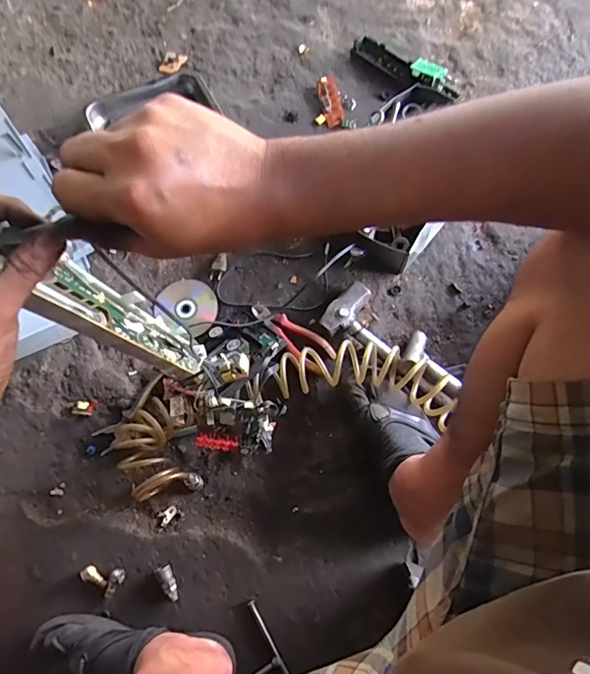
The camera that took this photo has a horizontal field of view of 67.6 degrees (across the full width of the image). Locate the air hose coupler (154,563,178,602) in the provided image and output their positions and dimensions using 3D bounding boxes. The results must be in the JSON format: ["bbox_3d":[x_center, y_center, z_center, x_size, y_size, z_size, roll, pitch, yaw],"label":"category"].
[{"bbox_3d":[-0.190,0.369,0.663,0.025,0.019,0.053,-31,75,-10],"label":"air hose coupler"}]

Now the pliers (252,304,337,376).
[{"bbox_3d":[-0.005,-0.005,0.788,0.175,0.026,0.055,42,77,12],"label":"pliers"}]

